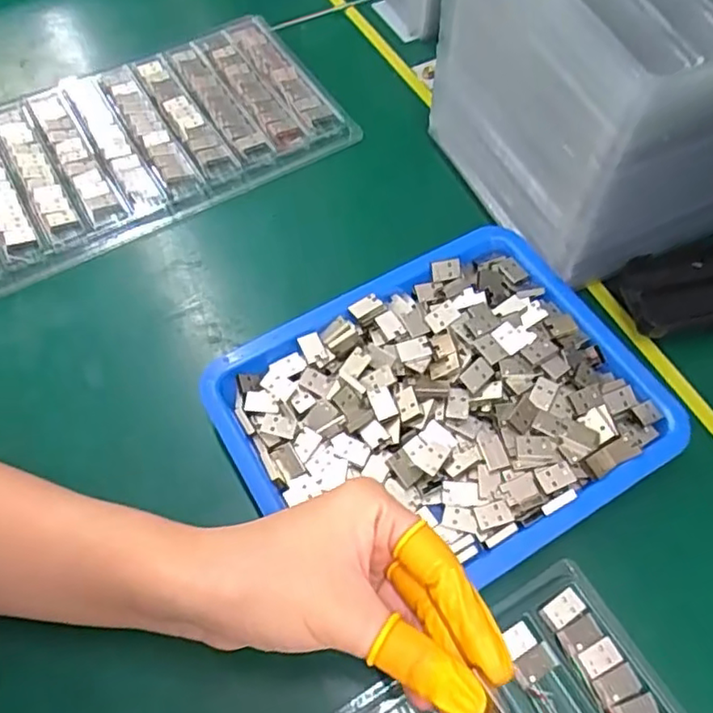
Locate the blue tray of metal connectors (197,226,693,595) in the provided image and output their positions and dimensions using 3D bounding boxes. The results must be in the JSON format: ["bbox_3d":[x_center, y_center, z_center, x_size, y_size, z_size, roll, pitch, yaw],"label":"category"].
[{"bbox_3d":[0.047,0.028,0.345,0.216,0.030,0.167,-28,65,-14],"label":"blue tray of metal connectors"}]

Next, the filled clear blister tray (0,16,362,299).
[{"bbox_3d":[-0.164,-0.156,0.464,0.292,0.018,0.163,-27,64,-14],"label":"filled clear blister tray"}]

